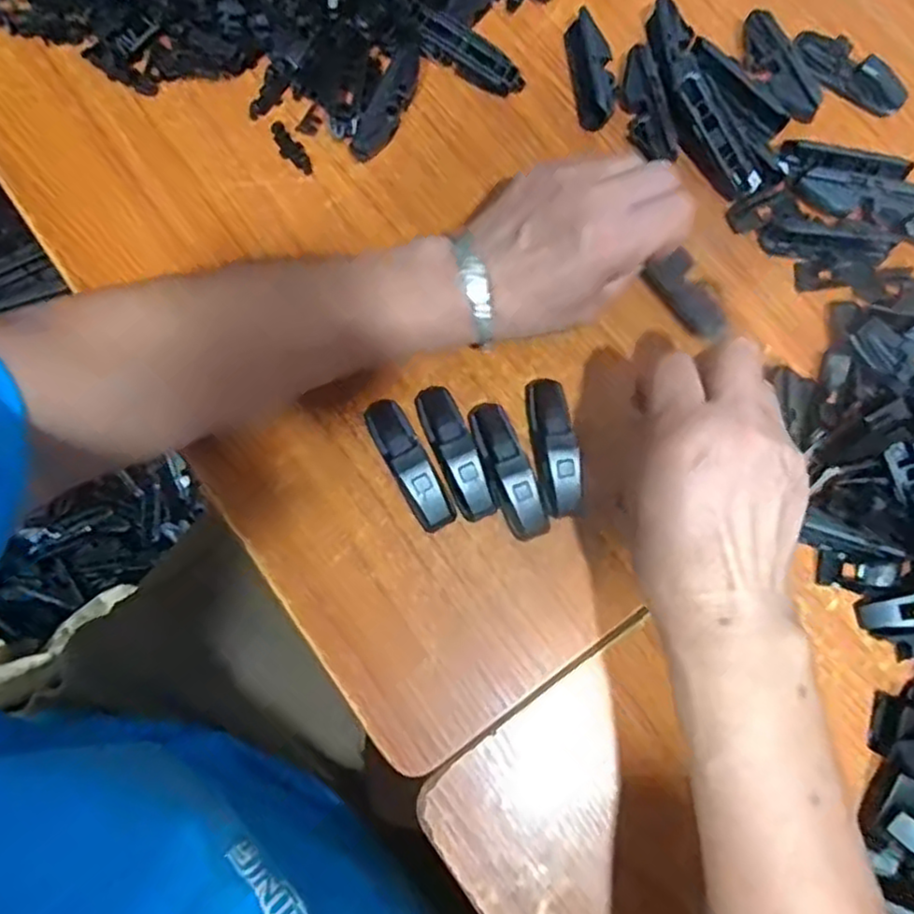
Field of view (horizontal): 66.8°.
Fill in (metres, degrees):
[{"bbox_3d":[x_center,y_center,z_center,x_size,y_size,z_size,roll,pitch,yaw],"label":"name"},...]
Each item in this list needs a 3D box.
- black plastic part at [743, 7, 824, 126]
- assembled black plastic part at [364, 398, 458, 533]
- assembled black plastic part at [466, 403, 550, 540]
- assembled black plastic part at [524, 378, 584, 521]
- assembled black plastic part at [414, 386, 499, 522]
[{"bbox_3d":[0.194,-0.235,0.421,0.029,0.014,0.071,-24,81,-5],"label":"black plastic part"},{"bbox_3d":[-0.026,0.003,0.369,0.021,0.022,0.077,-29,82,-6],"label":"assembled black plastic part"},{"bbox_3d":[0.026,0.007,0.368,0.022,0.021,0.077,-22,81,-5],"label":"assembled black plastic part"},{"bbox_3d":[0.051,-0.007,0.371,0.024,0.021,0.075,-6,80,-2],"label":"assembled black plastic part"},{"bbox_3d":[-0.001,-0.003,0.370,0.021,0.022,0.077,-22,81,-5],"label":"assembled black plastic part"}]

